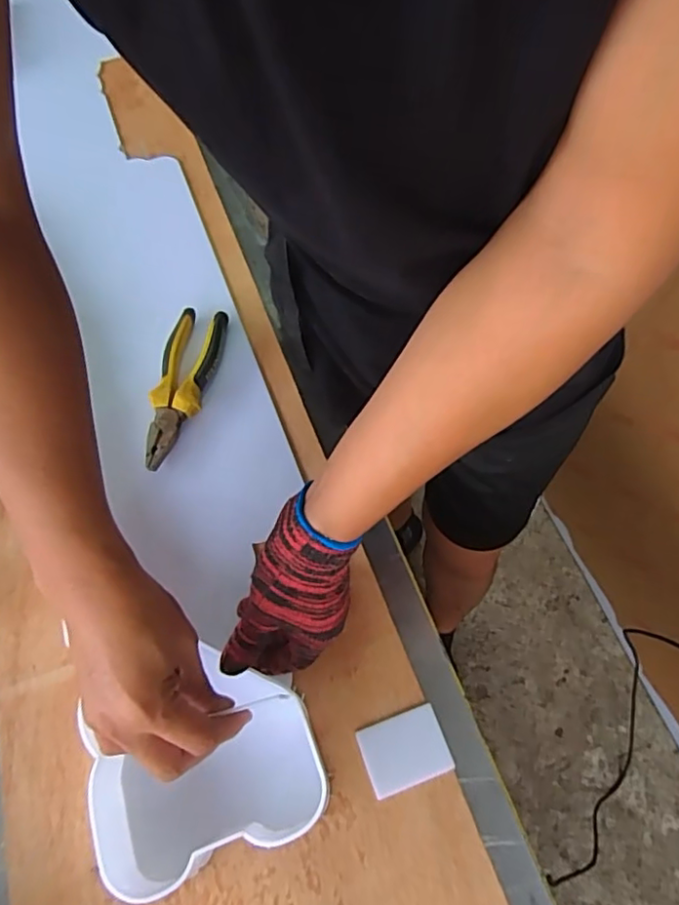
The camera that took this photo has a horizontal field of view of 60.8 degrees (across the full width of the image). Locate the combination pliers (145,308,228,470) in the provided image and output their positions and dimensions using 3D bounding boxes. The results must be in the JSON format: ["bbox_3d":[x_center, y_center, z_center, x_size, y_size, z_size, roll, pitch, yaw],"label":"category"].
[{"bbox_3d":[-0.161,-0.068,0.601,0.053,0.031,0.187,7,62,7],"label":"combination pliers"}]

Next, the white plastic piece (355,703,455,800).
[{"bbox_3d":[0.051,0.233,0.454,0.064,0.004,0.049,-19,62,-6],"label":"white plastic piece"}]

